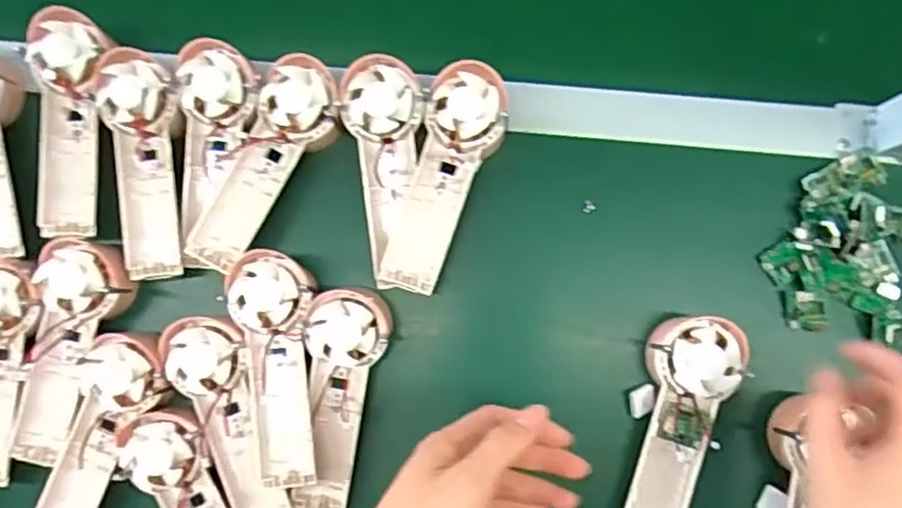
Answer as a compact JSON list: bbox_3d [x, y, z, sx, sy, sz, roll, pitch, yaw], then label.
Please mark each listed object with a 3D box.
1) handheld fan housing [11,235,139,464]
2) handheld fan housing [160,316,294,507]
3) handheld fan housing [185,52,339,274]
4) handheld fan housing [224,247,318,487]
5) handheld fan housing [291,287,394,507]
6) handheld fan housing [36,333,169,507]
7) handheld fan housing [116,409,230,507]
[{"bbox_3d":[-0.298,0.076,0.522,0.061,0.029,0.171,14,86,3],"label":"handheld fan housing"},{"bbox_3d":[-0.162,0.129,0.514,0.057,0.026,0.174,-23,85,0],"label":"handheld fan housing"},{"bbox_3d":[-0.142,-0.068,0.523,0.062,0.023,0.171,27,87,4],"label":"handheld fan housing"},{"bbox_3d":[-0.132,0.085,0.509,0.059,0.017,0.171,-6,85,2],"label":"handheld fan housing"},{"bbox_3d":[-0.082,0.113,0.512,0.063,0.042,0.172,5,86,3],"label":"handheld fan housing"},{"bbox_3d":[-0.272,0.143,0.516,0.059,0.026,0.168,27,87,4],"label":"handheld fan housing"},{"bbox_3d":[-0.190,0.200,0.503,0.053,0.023,0.175,-24,85,0],"label":"handheld fan housing"}]

